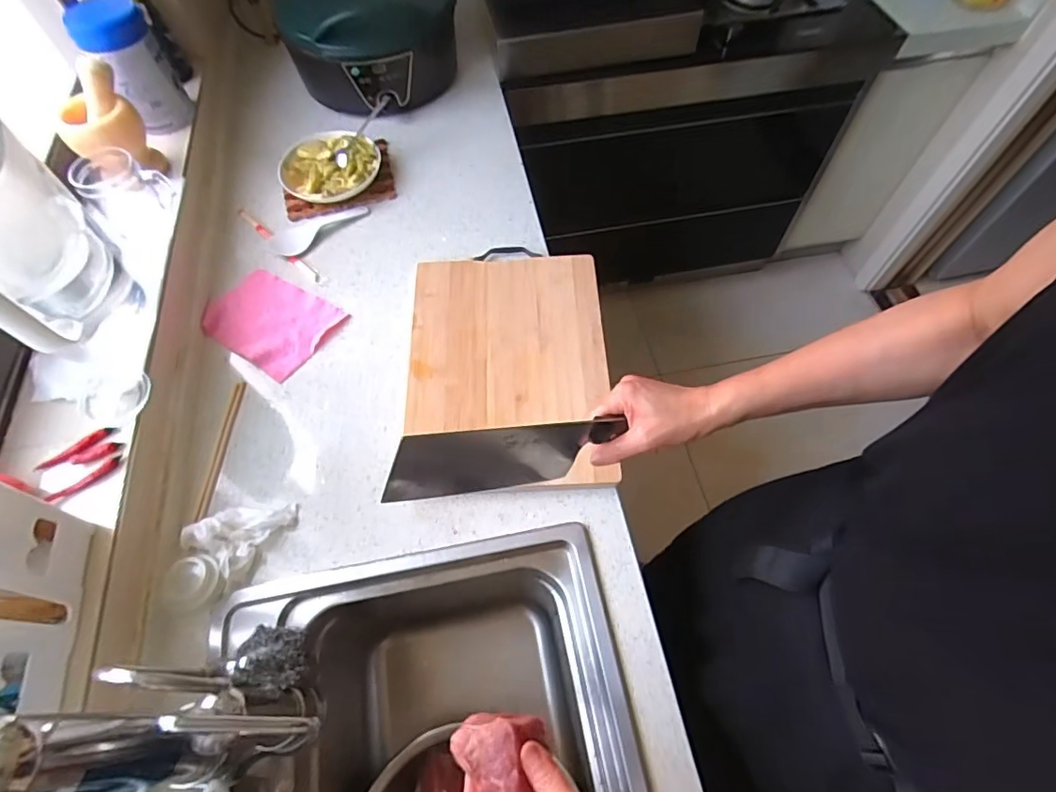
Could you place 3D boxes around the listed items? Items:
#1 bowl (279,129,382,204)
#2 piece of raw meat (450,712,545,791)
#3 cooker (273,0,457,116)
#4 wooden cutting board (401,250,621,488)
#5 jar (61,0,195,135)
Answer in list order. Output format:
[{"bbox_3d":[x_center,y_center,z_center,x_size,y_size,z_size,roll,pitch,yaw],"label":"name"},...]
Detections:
[{"bbox_3d":[-0.339,-0.392,0.924,0.166,0.055,0.156,-1,61,1],"label":"bowl"},{"bbox_3d":[-0.023,0.258,0.382,0.062,0.033,0.054,6,61,5],"label":"piece of raw meat"},{"bbox_3d":[-0.293,-0.700,1.024,0.296,0.183,0.294,-7,61,-3],"label":"cooker"},{"bbox_3d":[-0.030,-0.063,0.756,0.273,0.019,0.365,-1,61,1],"label":"wooden cutting board"},{"bbox_3d":[-0.603,-0.502,0.825,0.096,0.158,0.116,-32,65,-16],"label":"jar"}]

